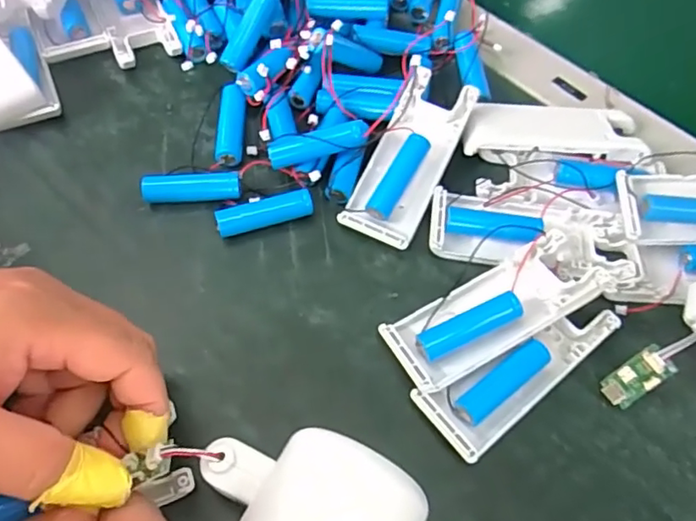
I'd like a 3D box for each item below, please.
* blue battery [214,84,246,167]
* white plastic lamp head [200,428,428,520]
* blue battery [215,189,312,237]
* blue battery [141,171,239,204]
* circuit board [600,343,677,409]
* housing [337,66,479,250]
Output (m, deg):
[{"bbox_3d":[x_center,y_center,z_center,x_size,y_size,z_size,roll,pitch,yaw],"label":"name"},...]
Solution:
[{"bbox_3d":[-0.067,-0.077,0.328,0.015,0.013,0.048,-1,62,-4],"label":"blue battery"},{"bbox_3d":[-0.016,0.094,0.219,0.081,0.057,0.054,27,63,11],"label":"white plastic lamp head"},{"bbox_3d":[-0.043,-0.025,0.305,0.051,0.013,0.011,-16,64,-12],"label":"blue battery"},{"bbox_3d":[-0.083,-0.039,0.307,0.050,0.015,0.012,-5,62,-6],"label":"blue battery"},{"bbox_3d":[0.134,0.055,0.269,0.032,0.004,0.016,-40,81,14],"label":"circuit board"},{"bbox_3d":[0.033,-0.056,0.318,0.039,0.017,0.100,24,75,9],"label":"housing"}]

